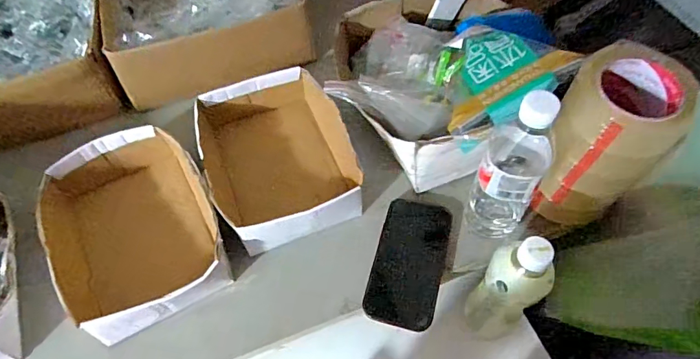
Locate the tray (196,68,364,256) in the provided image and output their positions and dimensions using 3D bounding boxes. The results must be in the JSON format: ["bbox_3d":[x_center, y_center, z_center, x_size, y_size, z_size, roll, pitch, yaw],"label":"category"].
[{"bbox_3d":[-0.105,-0.026,0.631,0.203,0.080,0.251,-19,58,-10],"label":"tray"}]

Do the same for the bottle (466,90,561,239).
[{"bbox_3d":[0.174,-0.004,0.491,0.072,0.217,0.061,20,60,15],"label":"bottle"}]

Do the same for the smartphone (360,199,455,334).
[{"bbox_3d":[0.074,0.100,0.559,0.083,0.011,0.159,12,58,11],"label":"smartphone"}]

